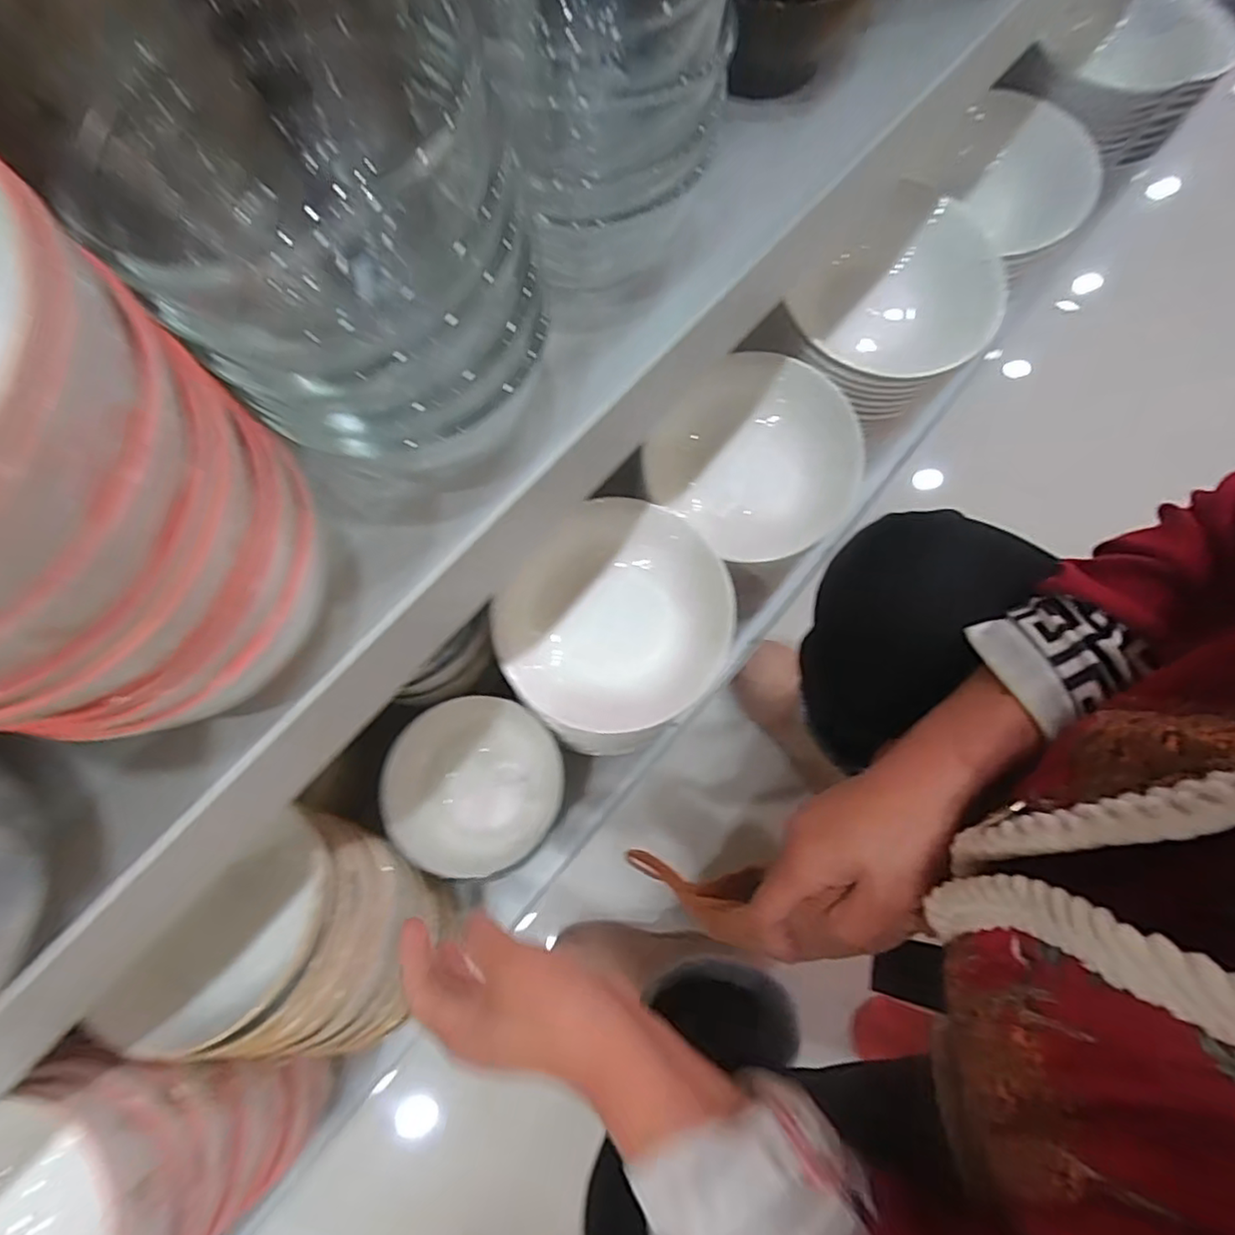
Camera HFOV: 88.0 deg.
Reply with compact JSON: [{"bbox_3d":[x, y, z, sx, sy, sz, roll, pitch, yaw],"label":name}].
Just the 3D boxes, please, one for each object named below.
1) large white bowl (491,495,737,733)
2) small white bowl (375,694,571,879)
[{"bbox_3d":[-0.006,-0.003,0.494,0.166,0.064,0.181,0,73,1],"label":"large white bowl"},{"bbox_3d":[-0.124,0.146,0.576,0.146,0.079,0.153,6,73,2],"label":"small white bowl"}]

